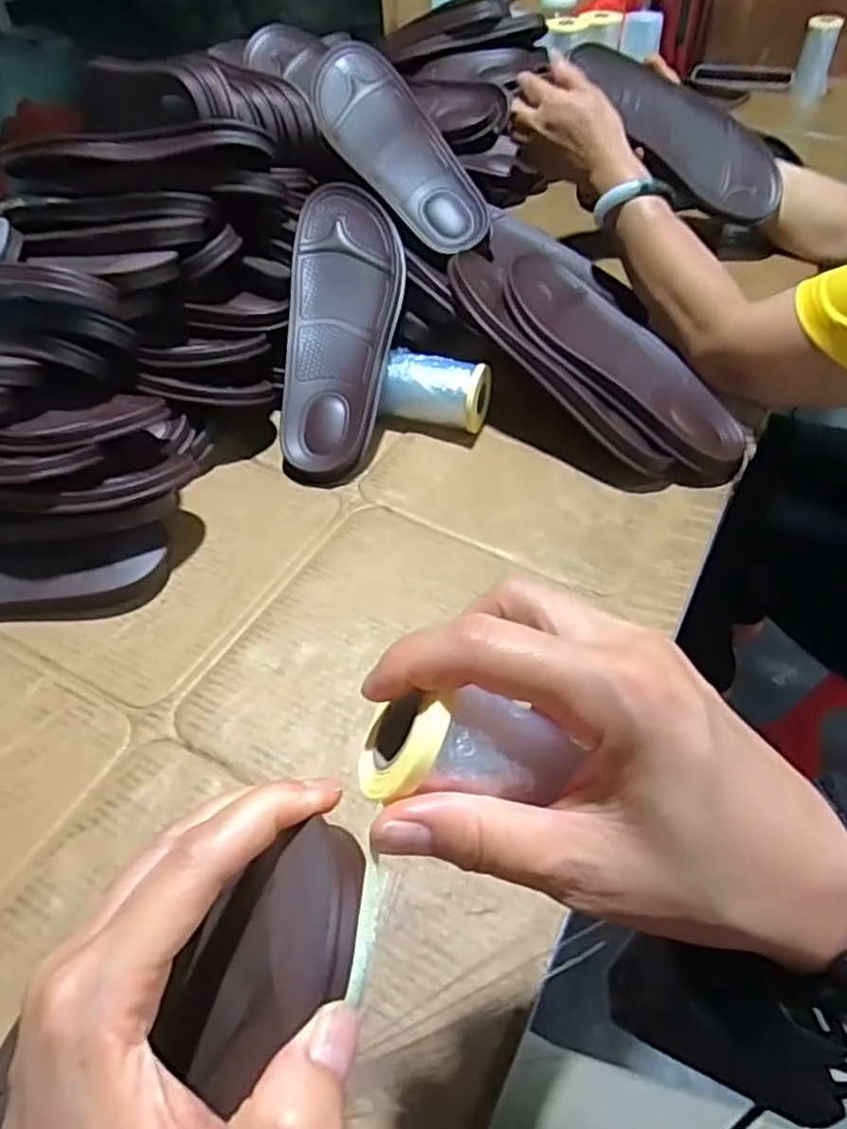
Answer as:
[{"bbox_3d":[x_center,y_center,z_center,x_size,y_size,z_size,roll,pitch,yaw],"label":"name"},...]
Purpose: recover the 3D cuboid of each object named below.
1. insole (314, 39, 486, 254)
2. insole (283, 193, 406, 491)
[{"bbox_3d":[-0.029,-0.414,0.696,0.086,0.033,0.261,-28,77,-20],"label":"insole"},{"bbox_3d":[-0.071,-0.206,0.624,0.096,0.026,0.275,2,78,4],"label":"insole"}]

